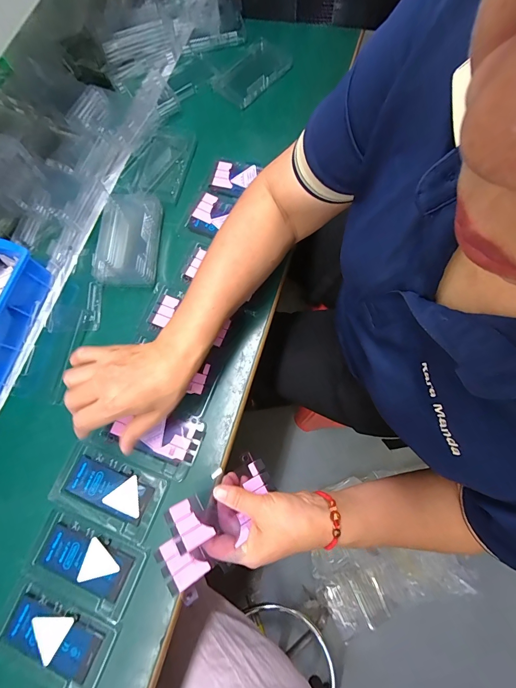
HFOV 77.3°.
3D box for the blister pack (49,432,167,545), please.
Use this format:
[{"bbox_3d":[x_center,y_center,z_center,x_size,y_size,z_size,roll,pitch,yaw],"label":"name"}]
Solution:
[{"bbox_3d":[-0.176,0.167,0.381,0.130,0.006,0.084,21,76,7],"label":"blister pack"}]

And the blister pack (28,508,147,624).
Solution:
[{"bbox_3d":[-0.193,0.242,0.361,0.125,0.006,0.069,23,77,8],"label":"blister pack"}]

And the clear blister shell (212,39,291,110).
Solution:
[{"bbox_3d":[-0.009,-0.463,0.546,0.082,0.013,0.131,41,80,12],"label":"clear blister shell"}]

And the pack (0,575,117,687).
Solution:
[{"bbox_3d":[-0.215,0.310,0.342,0.121,0.004,0.068,25,77,8],"label":"pack"}]

